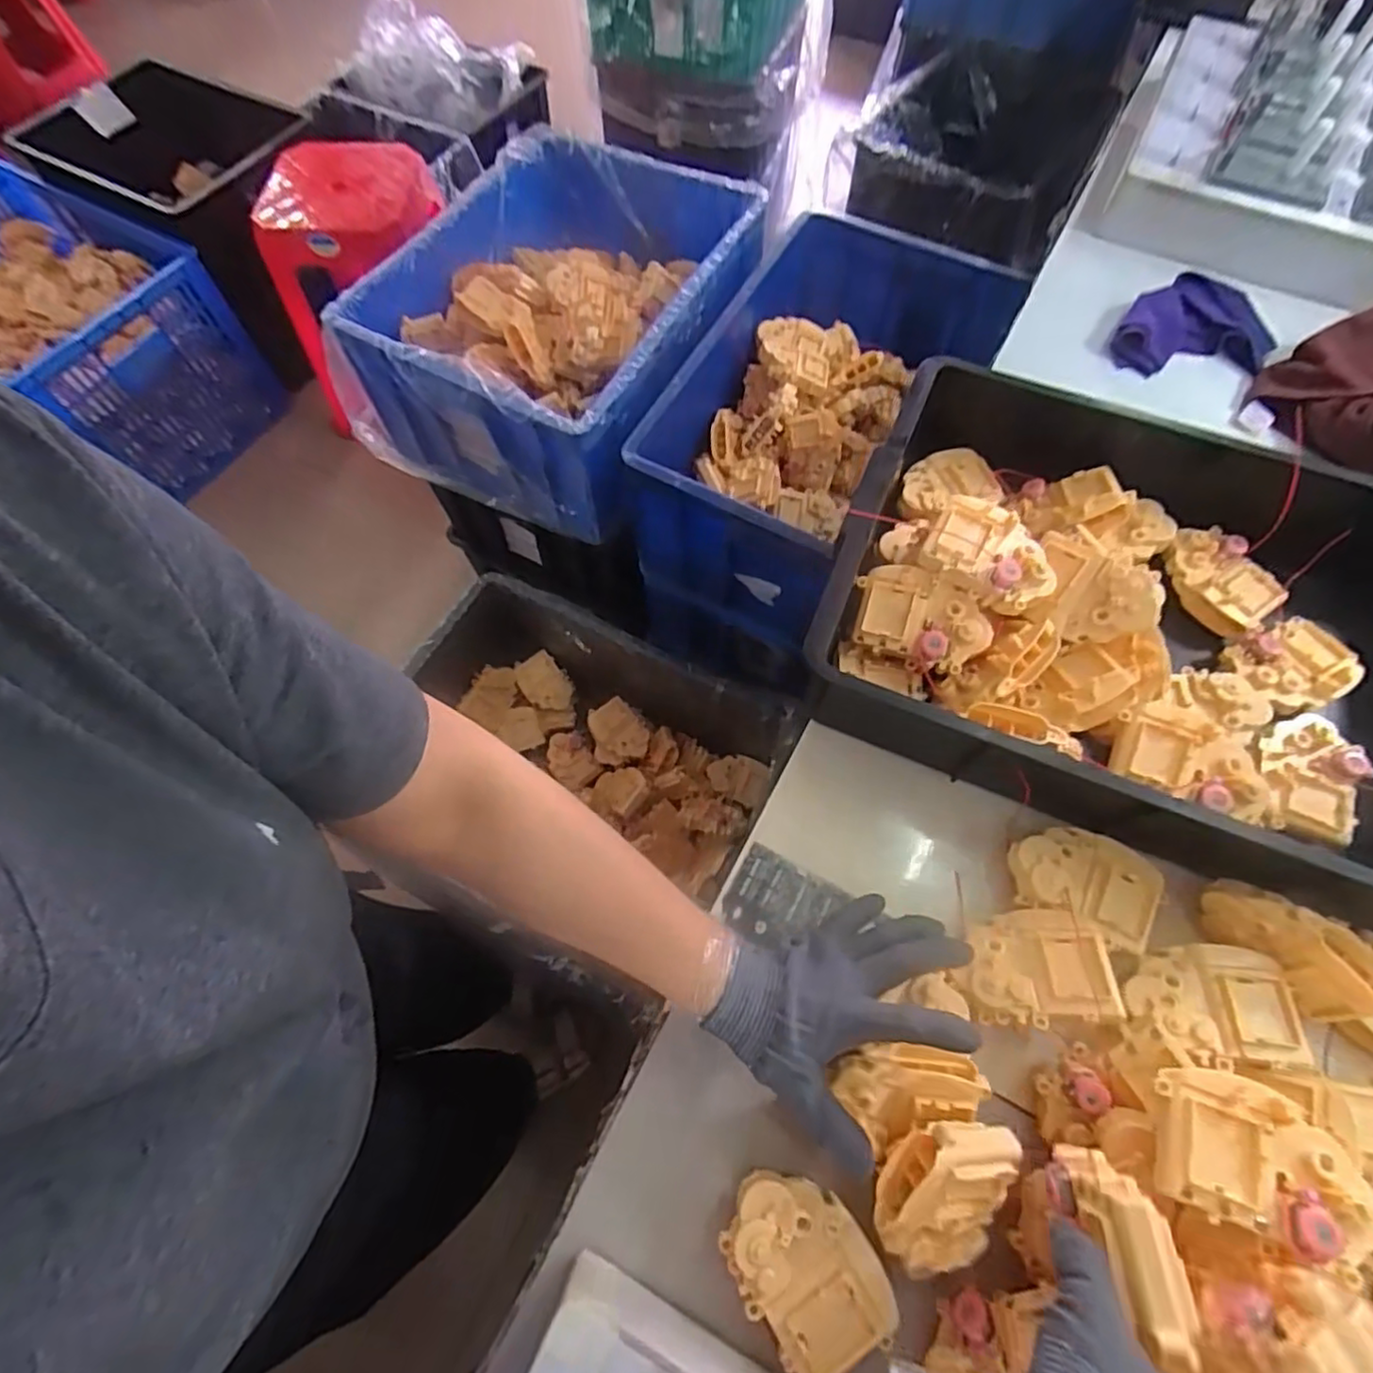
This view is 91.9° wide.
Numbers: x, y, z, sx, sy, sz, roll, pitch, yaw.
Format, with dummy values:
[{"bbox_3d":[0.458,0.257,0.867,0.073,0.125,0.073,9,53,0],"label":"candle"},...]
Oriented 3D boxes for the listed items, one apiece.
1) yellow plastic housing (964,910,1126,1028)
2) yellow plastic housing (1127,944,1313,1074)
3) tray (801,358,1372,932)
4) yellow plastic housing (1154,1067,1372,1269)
[{"bbox_3d":[0.231,0.193,0.444,0.087,0.043,0.070,-5,40,16],"label":"yellow plastic housing"},{"bbox_3d":[0.334,0.203,0.424,0.096,0.024,0.067,-1,65,-1],"label":"yellow plastic housing"},{"bbox_3d":[0.383,-0.042,0.519,0.524,0.105,0.352,22,67,10],"label":"tray"},{"bbox_3d":[0.293,0.239,0.334,0.091,0.027,0.067,17,66,8],"label":"yellow plastic housing"}]

